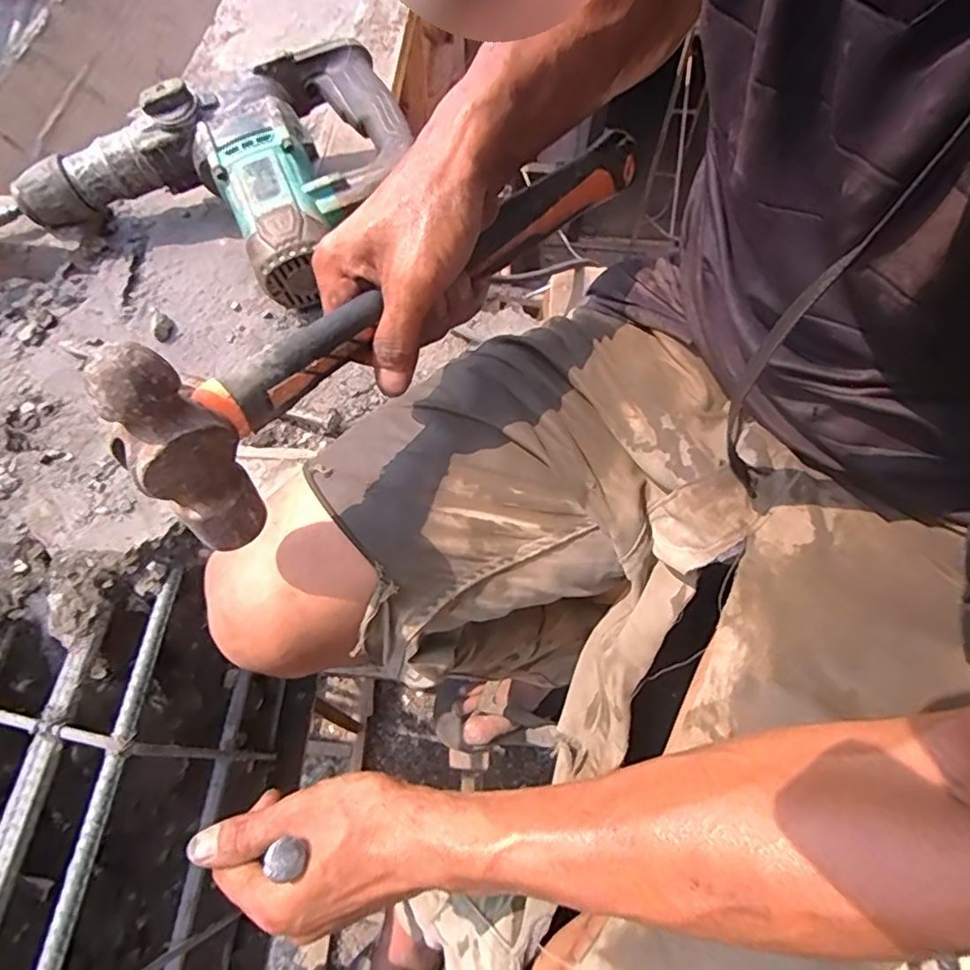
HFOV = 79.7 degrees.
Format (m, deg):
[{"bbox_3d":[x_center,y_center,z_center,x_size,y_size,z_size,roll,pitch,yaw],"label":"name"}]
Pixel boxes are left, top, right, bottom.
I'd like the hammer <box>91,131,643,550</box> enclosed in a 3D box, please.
[{"bbox_3d":[-0.028,-0.113,0.325,0.031,0.110,0.357,39,67,20],"label":"hammer"}]

